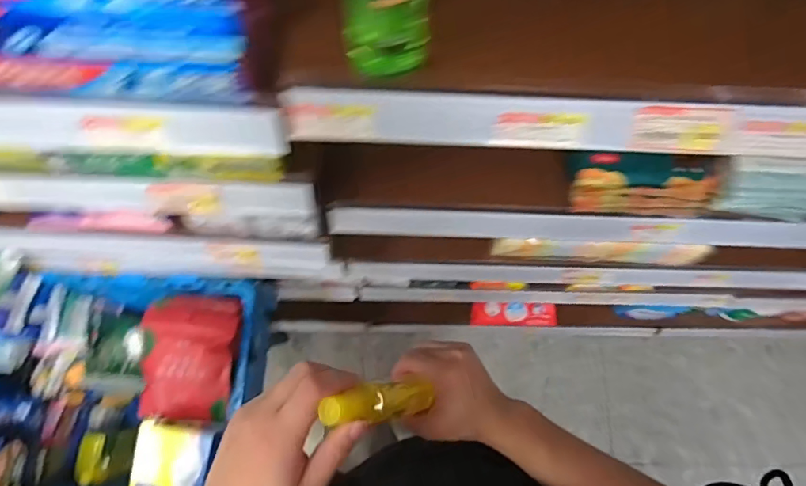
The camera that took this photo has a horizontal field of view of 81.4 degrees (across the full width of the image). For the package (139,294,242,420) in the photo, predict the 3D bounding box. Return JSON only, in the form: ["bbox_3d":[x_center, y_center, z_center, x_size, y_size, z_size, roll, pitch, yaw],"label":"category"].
[{"bbox_3d":[-0.376,0.193,0.816,0.156,0.089,0.211,2,75,-1],"label":"package"}]

